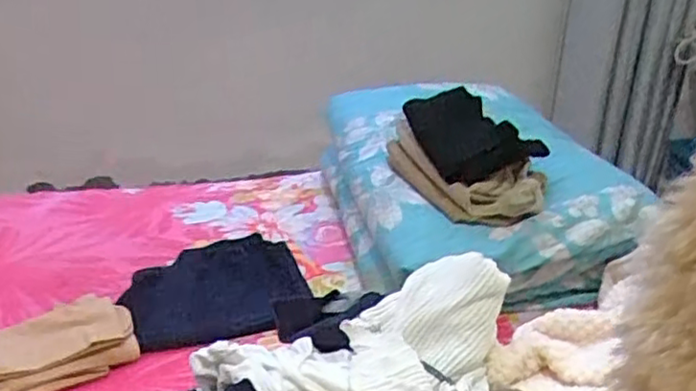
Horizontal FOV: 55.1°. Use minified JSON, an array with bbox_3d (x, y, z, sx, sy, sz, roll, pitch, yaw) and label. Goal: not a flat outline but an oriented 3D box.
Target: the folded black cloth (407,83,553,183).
[{"bbox_3d":[0.200,-0.112,1.107,0.171,0.043,0.203,-23,51,-15],"label":"folded black cloth"}]

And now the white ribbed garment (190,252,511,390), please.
[{"bbox_3d":[0.061,0.175,0.732,0.357,0.107,0.293,22,30,37],"label":"white ribbed garment"}]

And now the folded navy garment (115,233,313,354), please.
[{"bbox_3d":[-0.202,0.142,1.038,0.279,0.043,0.242,-8,26,-22],"label":"folded navy garment"}]

